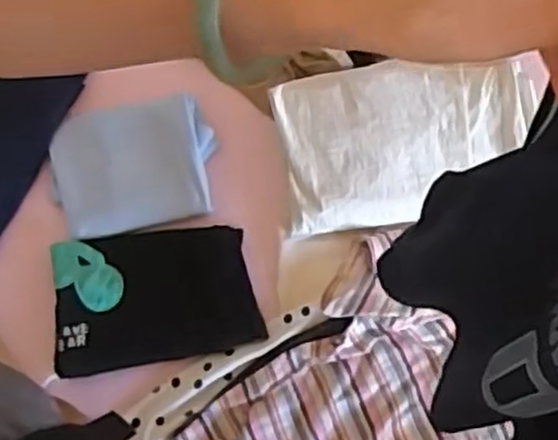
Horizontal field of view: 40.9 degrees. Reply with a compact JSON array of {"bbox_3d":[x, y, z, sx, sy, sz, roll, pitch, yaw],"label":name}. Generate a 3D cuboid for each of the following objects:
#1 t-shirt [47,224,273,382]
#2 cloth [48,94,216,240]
[{"bbox_3d":[-0.154,0.093,0.919,0.239,0.019,0.160,-10,75,-1],"label":"t-shirt"},{"bbox_3d":[-0.189,-0.067,0.964,0.204,0.023,0.159,-12,75,-2],"label":"cloth"}]

